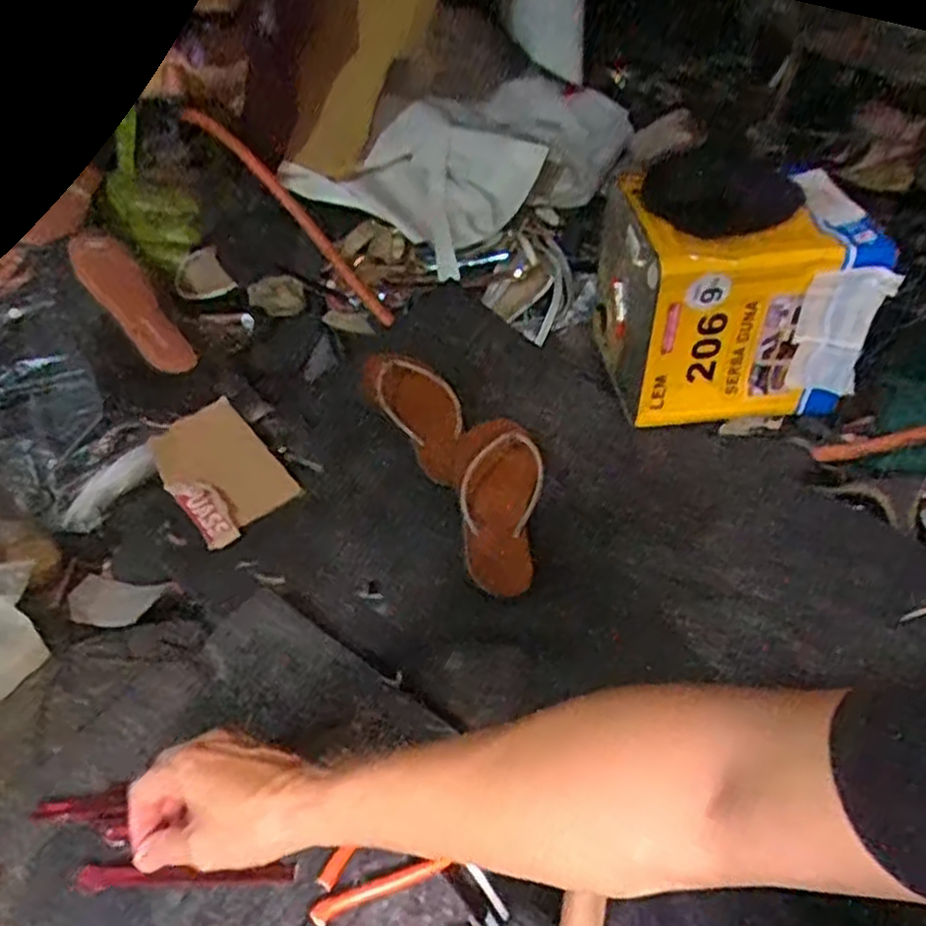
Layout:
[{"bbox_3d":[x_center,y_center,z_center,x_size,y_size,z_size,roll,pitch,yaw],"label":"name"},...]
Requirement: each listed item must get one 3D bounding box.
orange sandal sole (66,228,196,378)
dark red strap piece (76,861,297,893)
[{"bbox_3d":[-0.401,-0.196,0.933,0.071,0.014,0.213,-34,83,-36],"label":"orange sandal sole"},{"bbox_3d":[-0.192,0.289,0.536,0.147,0.004,0.015,2,41,-5],"label":"dark red strap piece"}]

